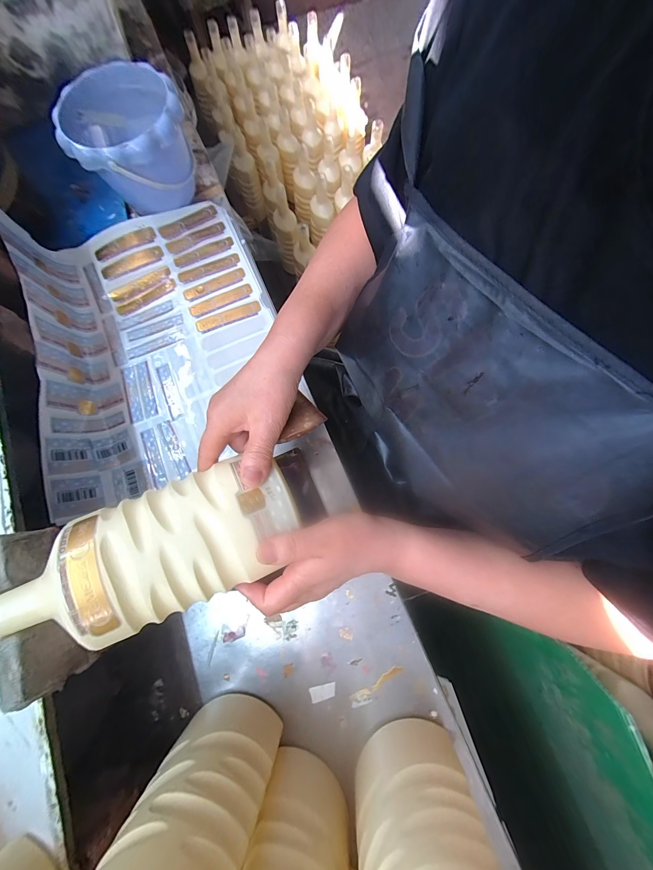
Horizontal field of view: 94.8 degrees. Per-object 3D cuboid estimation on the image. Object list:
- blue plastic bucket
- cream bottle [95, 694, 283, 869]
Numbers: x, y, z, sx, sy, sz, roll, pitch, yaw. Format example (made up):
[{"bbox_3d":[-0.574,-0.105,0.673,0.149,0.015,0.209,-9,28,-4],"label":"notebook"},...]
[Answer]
[{"bbox_3d":[-0.254,-0.378,0.409,0.140,0.110,0.139,0,76,1],"label":"blue plastic bucket"},{"bbox_3d":[-0.101,0.279,0.199,0.079,0.249,0.083,42,80,11],"label":"cream bottle"}]

